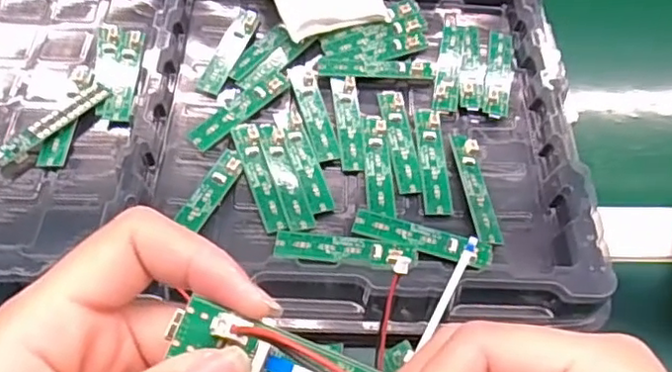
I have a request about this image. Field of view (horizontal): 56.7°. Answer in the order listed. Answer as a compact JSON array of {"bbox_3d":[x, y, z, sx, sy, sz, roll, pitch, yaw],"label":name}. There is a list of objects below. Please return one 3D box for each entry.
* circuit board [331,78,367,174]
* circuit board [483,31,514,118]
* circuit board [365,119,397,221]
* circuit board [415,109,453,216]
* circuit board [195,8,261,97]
[{"bbox_3d":[0.010,-0.044,0.430,0.018,0.007,0.077,-3,56,-5],"label":"circuit board"},{"bbox_3d":[0.120,-0.085,0.455,0.018,0.004,0.083,11,56,4],"label":"circuit board"},{"bbox_3d":[0.028,-0.015,0.410,0.018,0.004,0.080,1,56,-3],"label":"circuit board"},{"bbox_3d":[0.064,-0.017,0.412,0.017,0.007,0.080,1,56,-3],"label":"circuit board"},{"bbox_3d":[-0.076,-0.101,0.457,0.018,0.006,0.089,20,60,1],"label":"circuit board"}]

